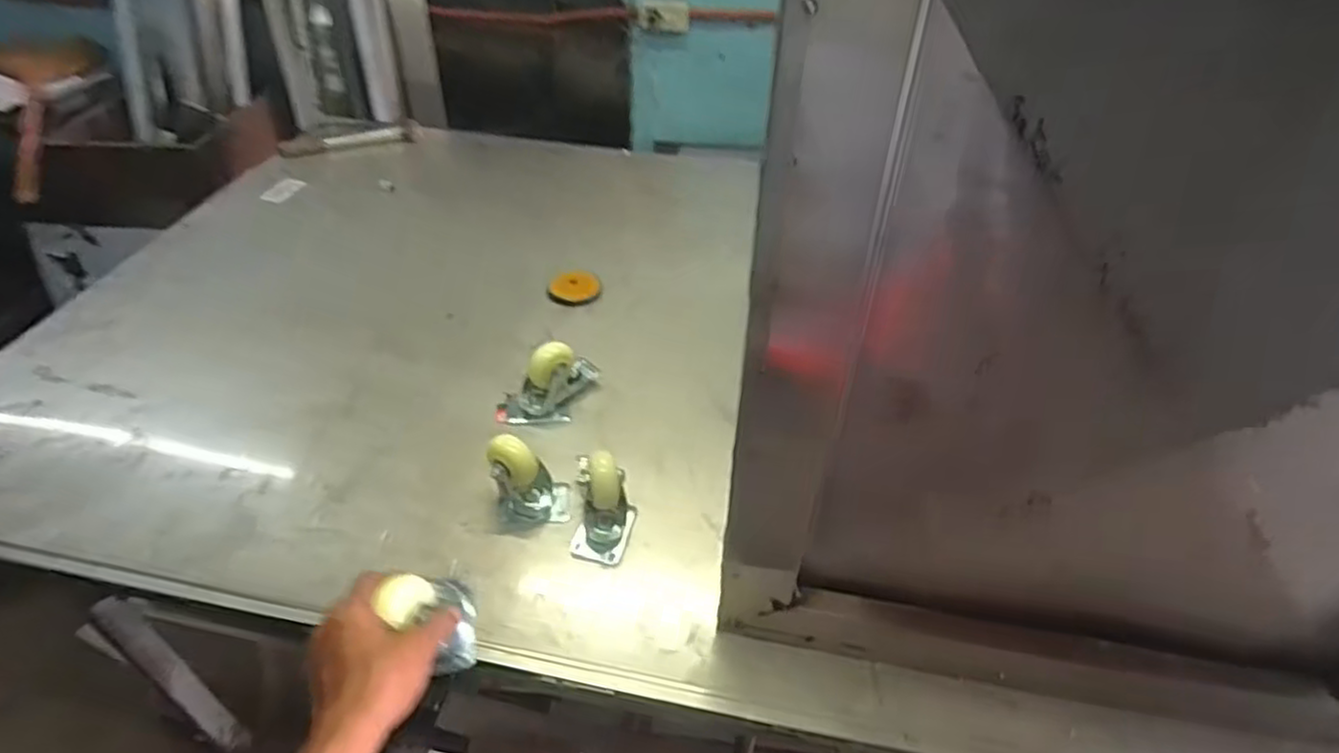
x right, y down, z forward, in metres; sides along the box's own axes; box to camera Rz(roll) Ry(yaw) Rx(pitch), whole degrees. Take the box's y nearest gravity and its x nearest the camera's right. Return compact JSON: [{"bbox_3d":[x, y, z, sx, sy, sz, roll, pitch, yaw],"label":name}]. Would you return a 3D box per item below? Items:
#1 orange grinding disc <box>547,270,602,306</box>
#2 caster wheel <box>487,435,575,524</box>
[{"bbox_3d":[-0.166,-0.158,1.261,0.093,0.010,0.085,1,43,-1],"label":"orange grinding disc"},{"bbox_3d":[-0.175,0.132,0.910,0.094,0.090,0.084,-11,46,-16],"label":"caster wheel"}]

